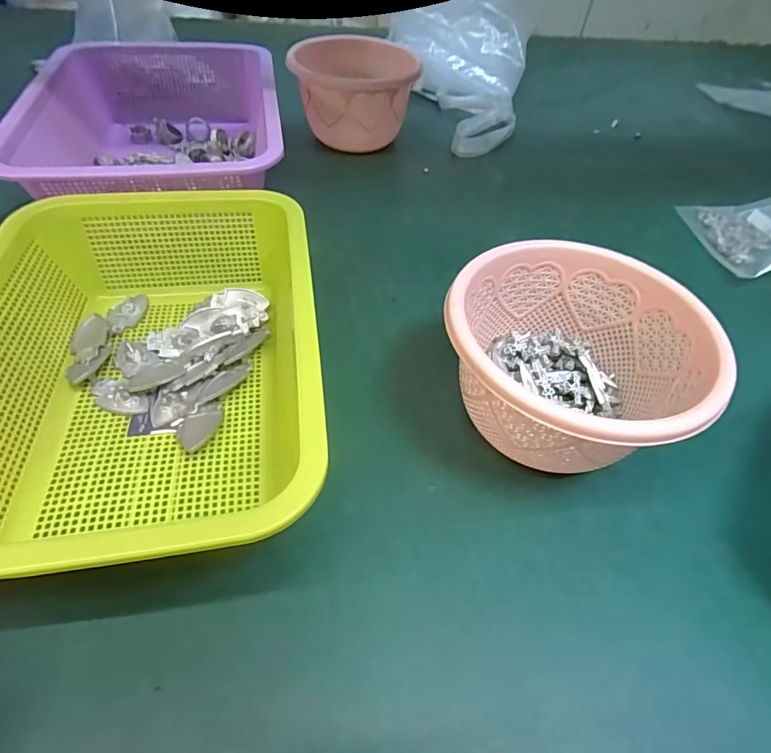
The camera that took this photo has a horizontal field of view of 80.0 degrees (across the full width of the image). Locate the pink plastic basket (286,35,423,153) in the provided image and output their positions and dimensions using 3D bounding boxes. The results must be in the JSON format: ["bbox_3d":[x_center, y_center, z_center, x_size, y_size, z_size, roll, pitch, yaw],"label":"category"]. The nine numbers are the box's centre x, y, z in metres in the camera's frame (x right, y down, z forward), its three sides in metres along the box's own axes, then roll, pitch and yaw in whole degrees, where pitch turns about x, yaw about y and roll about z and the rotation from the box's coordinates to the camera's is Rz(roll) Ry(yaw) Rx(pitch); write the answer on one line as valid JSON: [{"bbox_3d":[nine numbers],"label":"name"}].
[{"bbox_3d":[-0.039,-0.338,0.550,0.142,0.098,0.138,-12,53,-14],"label":"pink plastic basket"}]

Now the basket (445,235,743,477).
[{"bbox_3d":[0.107,-0.004,0.282,0.138,0.087,0.136,2,51,-3],"label":"basket"}]

